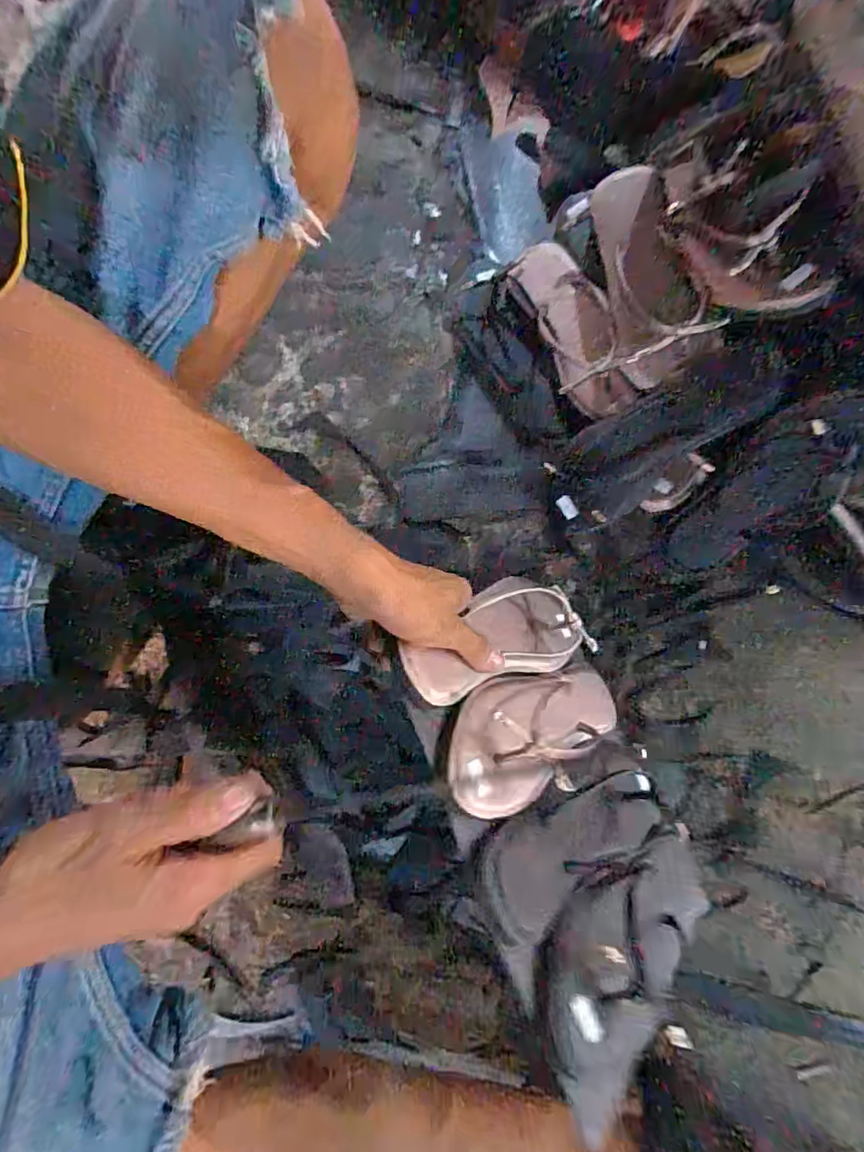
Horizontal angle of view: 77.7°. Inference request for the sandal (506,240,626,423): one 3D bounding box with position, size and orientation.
[{"bbox_3d":[0.155,-0.266,0.577,0.068,0.047,0.208,-25,72,27],"label":"sandal"}]

